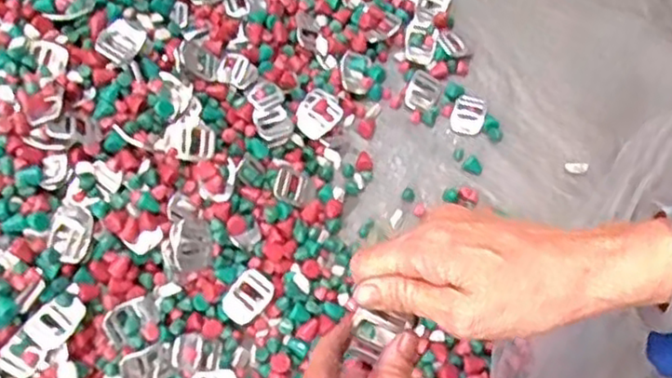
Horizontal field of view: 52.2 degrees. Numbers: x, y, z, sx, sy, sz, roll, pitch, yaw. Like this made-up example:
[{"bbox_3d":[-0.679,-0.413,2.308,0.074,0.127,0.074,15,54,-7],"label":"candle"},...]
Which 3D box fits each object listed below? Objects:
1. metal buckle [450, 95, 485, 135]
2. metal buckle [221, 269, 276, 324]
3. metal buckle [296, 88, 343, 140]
[{"bbox_3d":[0.119,-0.066,0.613,0.028,0.005,0.038,24,70,8],"label":"metal buckle"},{"bbox_3d":[-0.068,0.083,0.529,0.030,0.004,0.041,41,80,-1],"label":"metal buckle"},{"bbox_3d":[-0.016,-0.066,0.594,0.037,0.008,0.044,37,73,13],"label":"metal buckle"}]

